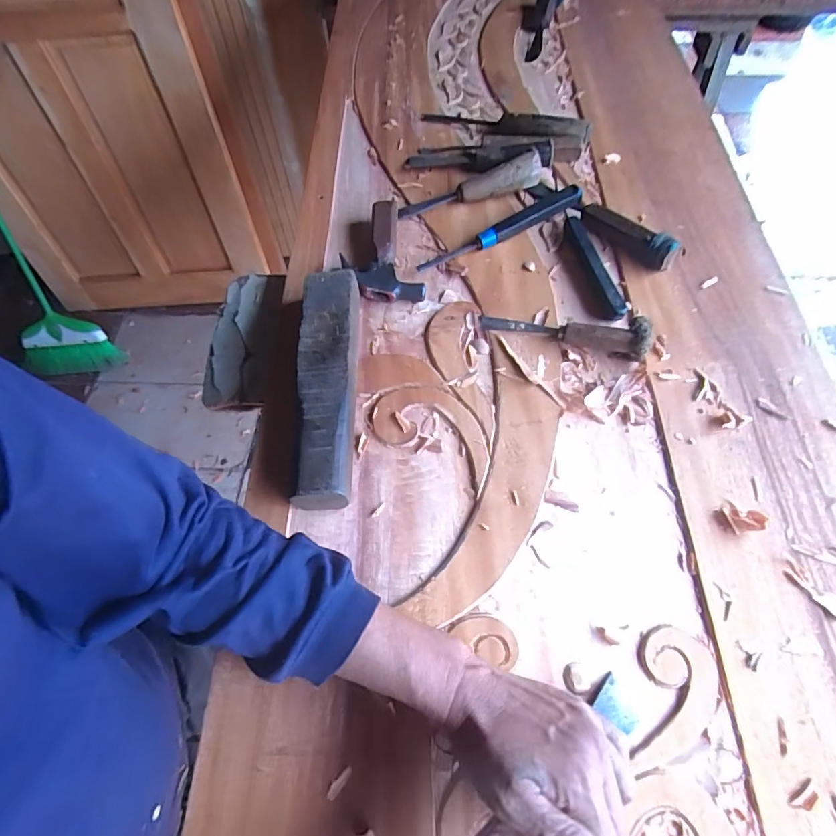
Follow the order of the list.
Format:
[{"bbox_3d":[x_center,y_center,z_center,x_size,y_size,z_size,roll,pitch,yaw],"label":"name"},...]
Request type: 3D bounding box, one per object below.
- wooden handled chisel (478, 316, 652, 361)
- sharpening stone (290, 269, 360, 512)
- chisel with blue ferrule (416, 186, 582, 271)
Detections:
[{"bbox_3d":[0.156,-0.100,0.508,0.174,0.036,0.030,15,65,10],"label":"wooden handled chisel"},{"bbox_3d":[-0.091,-0.037,0.486,0.061,0.047,0.254,-3,63,1],"label":"sharpening stone"},{"bbox_3d":[0.100,-0.233,0.584,0.216,0.036,0.022,-24,64,-9],"label":"chisel with blue ferrule"}]

